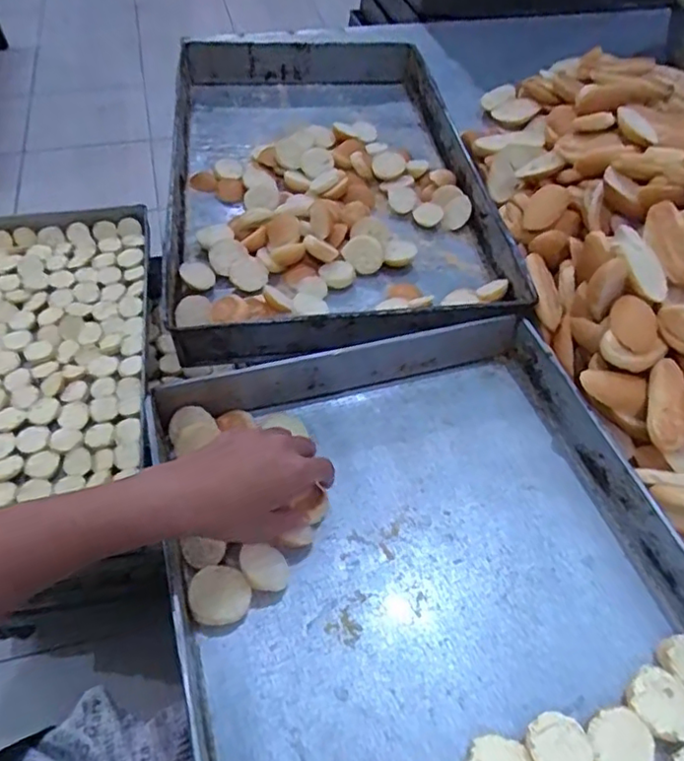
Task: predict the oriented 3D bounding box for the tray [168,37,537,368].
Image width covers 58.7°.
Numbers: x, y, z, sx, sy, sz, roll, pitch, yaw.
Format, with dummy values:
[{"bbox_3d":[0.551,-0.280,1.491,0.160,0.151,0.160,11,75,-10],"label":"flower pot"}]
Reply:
[{"bbox_3d":[-0.023,-0.265,0.786,0.370,0.090,0.600,-3,50,-5],"label":"tray"}]

